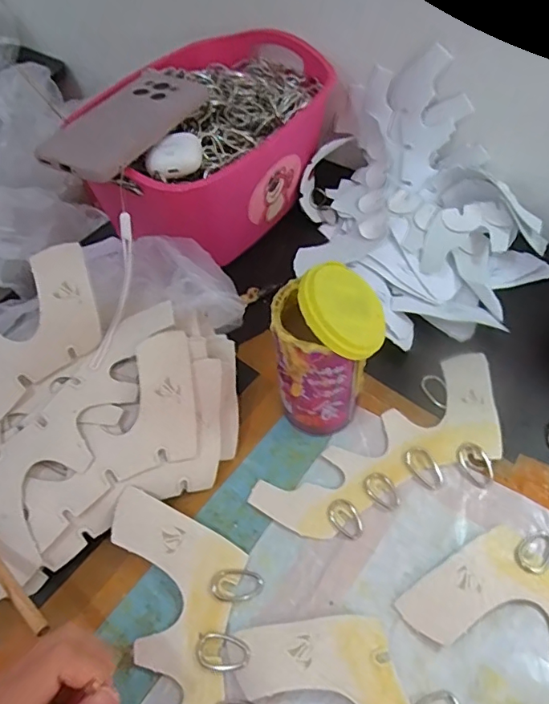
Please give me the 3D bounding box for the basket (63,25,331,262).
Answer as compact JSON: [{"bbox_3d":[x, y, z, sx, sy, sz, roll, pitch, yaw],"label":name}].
[{"bbox_3d":[-0.070,-0.217,0.536,0.188,0.115,0.300,27,61,21],"label":"basket"}]

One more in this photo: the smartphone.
[{"bbox_3d":[-0.127,-0.207,0.449,0.079,0.014,0.161,25,58,16],"label":"smartphone"}]

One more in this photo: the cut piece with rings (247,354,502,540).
[{"bbox_3d":[0.098,0.082,0.391,0.219,0.007,0.087,-29,58,-16],"label":"cut piece with rings"}]

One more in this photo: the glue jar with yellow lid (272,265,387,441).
[{"bbox_3d":[0.037,0.005,0.365,0.068,0.149,0.056,-2,54,3],"label":"glue jar with yellow lid"}]

